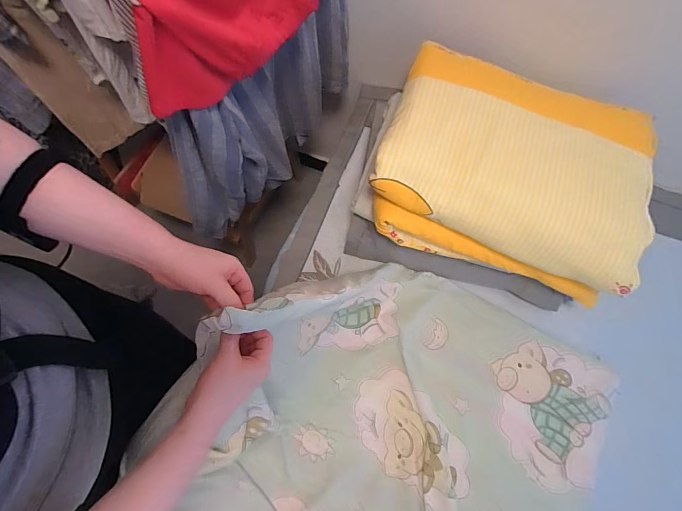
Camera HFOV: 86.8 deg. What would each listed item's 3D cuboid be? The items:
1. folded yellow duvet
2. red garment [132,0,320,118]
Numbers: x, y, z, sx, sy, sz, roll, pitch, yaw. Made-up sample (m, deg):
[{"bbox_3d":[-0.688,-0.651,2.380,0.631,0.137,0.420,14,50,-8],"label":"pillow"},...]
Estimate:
[{"bbox_3d":[0.333,-0.181,0.730,0.499,0.188,0.392,19,71,0],"label":"folded yellow duvet"},{"bbox_3d":[-0.119,-0.371,0.518,0.067,0.158,0.425,30,71,4],"label":"red garment"}]

